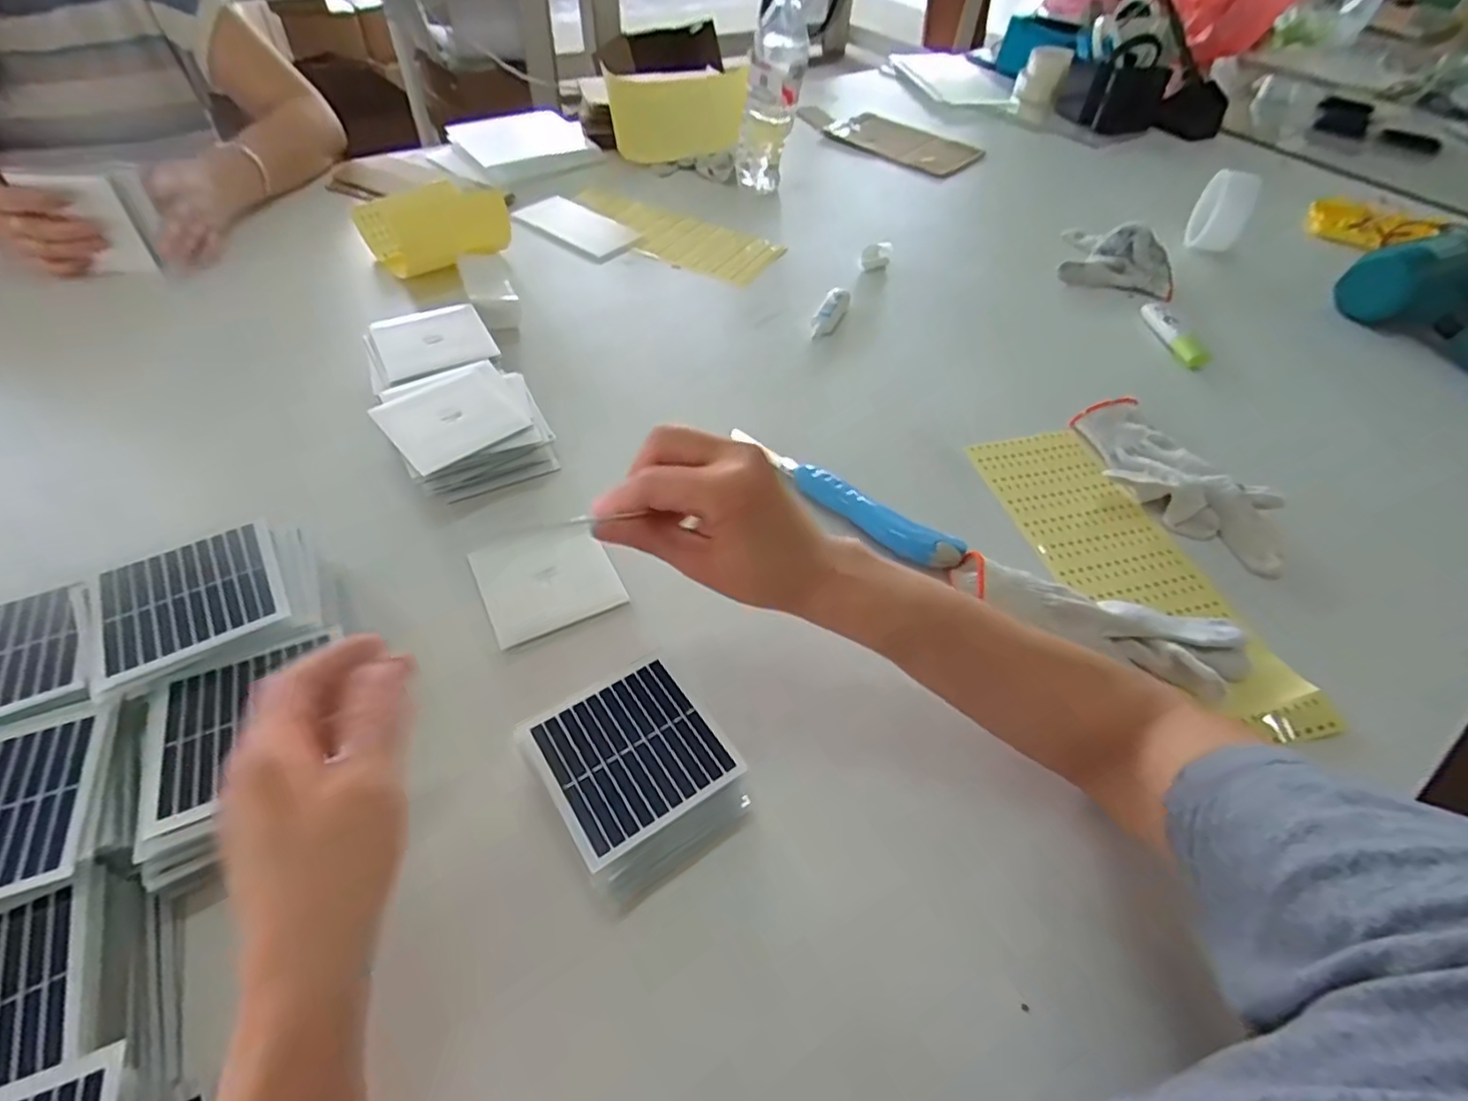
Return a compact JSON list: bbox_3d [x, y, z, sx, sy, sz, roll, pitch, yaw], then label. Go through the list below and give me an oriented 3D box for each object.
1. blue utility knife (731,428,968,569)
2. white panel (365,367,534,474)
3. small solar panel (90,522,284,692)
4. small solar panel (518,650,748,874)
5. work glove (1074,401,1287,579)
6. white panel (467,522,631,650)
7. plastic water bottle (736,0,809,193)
[{"bbox_3d":[0.083,-0.042,0.504,0.197,0.018,0.027,33,56,22],"label":"blue utility knife"},{"bbox_3d":[-0.211,-0.103,0.498,0.098,0.009,0.083,-36,67,-28],"label":"white panel"},{"bbox_3d":[-0.308,0.026,0.369,0.089,0.008,0.081,-25,59,-25],"label":"small solar panel"},{"bbox_3d":[-0.055,0.103,0.341,0.086,0.005,0.087,-28,57,-24],"label":"small solar panel"},{"bbox_3d":[0.356,-0.057,0.533,0.088,0.027,0.196,-17,54,-17],"label":"work glove"},{"bbox_3d":[-0.128,0.022,0.452,0.087,0.007,0.077,-20,55,-19],"label":"white panel"},{"bbox_3d":[0.047,-0.570,0.816,0.077,0.210,0.058,2,51,-2],"label":"plastic water bottle"}]

